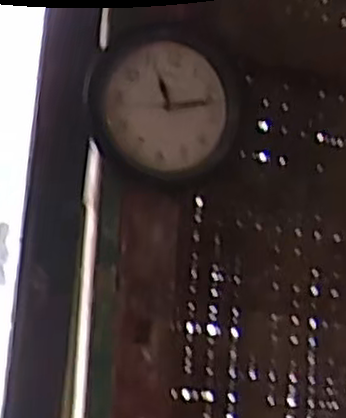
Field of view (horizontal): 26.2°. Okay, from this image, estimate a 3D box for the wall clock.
[{"bbox_3d":[-0.009,-0.155,1.060,0.216,0.207,0.031,7,-7,-17],"label":"wall clock"}]

